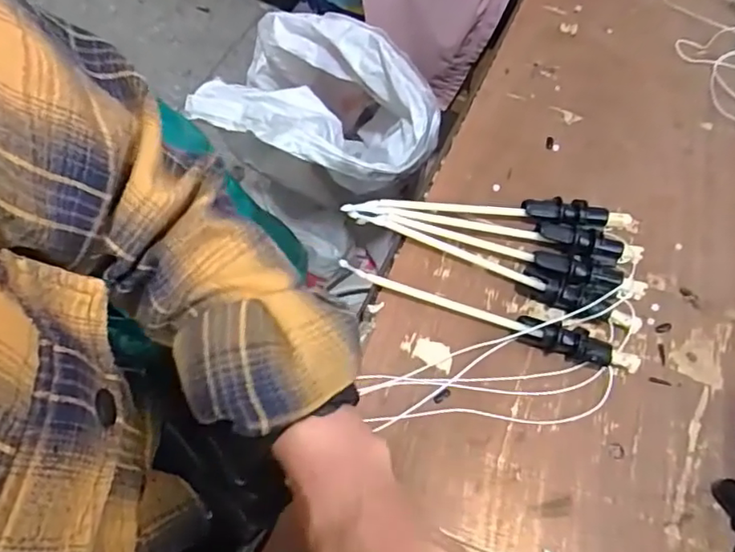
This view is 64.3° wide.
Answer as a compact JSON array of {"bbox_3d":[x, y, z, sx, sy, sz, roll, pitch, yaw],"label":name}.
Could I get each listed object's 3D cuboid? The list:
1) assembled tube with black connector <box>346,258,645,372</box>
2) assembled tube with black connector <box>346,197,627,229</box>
[{"bbox_3d":[0.086,0.029,0.421,0.217,0.022,0.016,18,62,7],"label":"assembled tube with black connector"},{"bbox_3d":[0.097,-0.047,0.463,0.225,0.028,0.022,2,62,-1],"label":"assembled tube with black connector"}]

